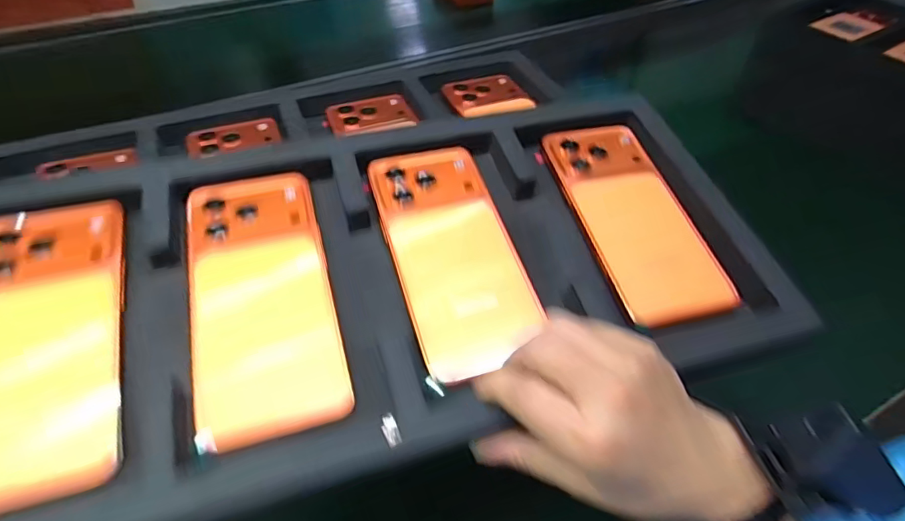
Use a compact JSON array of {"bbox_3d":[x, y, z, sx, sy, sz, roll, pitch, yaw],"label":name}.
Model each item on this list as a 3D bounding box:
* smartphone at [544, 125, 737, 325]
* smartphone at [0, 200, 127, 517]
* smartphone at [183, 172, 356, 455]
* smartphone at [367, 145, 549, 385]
[{"bbox_3d":[0.121,-0.031,0.359,0.076,0.013,0.156,-13,61,-14],"label":"smartphone"},{"bbox_3d":[-0.215,0.041,0.276,0.076,0.011,0.168,-12,60,-13],"label":"smartphone"},{"bbox_3d":[-0.109,0.018,0.299,0.076,0.008,0.164,-12,59,-13],"label":"smartphone"},{"bbox_3d":[0.001,-0.007,0.324,0.077,0.007,0.164,-10,57,-11],"label":"smartphone"}]

